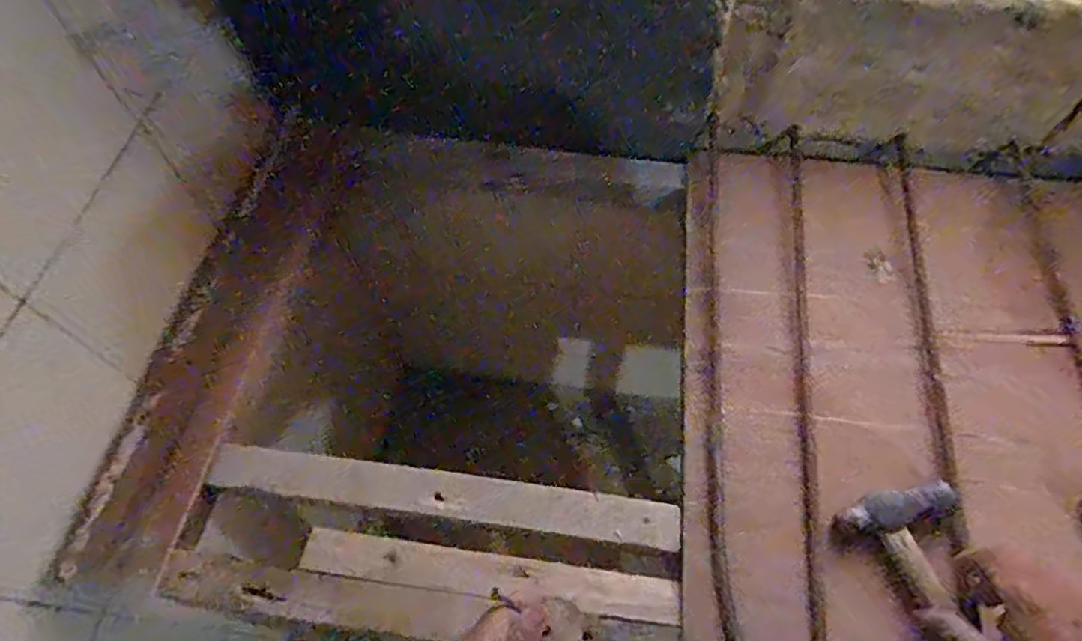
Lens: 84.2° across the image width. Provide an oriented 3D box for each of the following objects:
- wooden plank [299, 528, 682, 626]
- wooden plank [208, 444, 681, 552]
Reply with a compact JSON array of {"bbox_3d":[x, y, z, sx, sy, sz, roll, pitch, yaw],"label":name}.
[{"bbox_3d":[-0.045,0.216,0.508,0.318,0.013,0.034,7,60,5],"label":"wooden plank"},{"bbox_3d":[-0.094,0.161,0.553,0.428,0.017,0.045,7,60,5],"label":"wooden plank"}]

